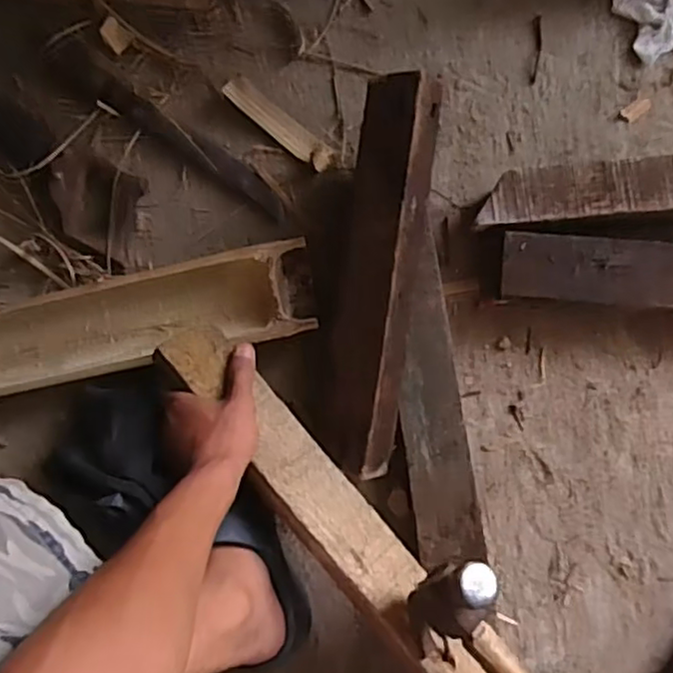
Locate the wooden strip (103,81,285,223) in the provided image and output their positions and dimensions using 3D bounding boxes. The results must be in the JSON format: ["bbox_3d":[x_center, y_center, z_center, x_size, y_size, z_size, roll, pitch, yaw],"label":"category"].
[{"bbox_3d":[-0.157,-0.205,0.723,0.251,0.009,0.030,35,89,9],"label":"wooden strip"}]

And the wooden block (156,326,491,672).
[{"bbox_3d":[-0.006,0.153,0.561,0.068,0.034,0.403,-40,81,2],"label":"wooden block"}]

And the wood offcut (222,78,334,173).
[{"bbox_3d":[-0.063,-0.229,0.714,0.146,0.022,0.028,44,91,9],"label":"wood offcut"}]

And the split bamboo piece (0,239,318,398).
[{"bbox_3d":[-0.299,0.003,0.672,0.553,0.065,0.100,-11,83,6],"label":"split bamboo piece"}]

